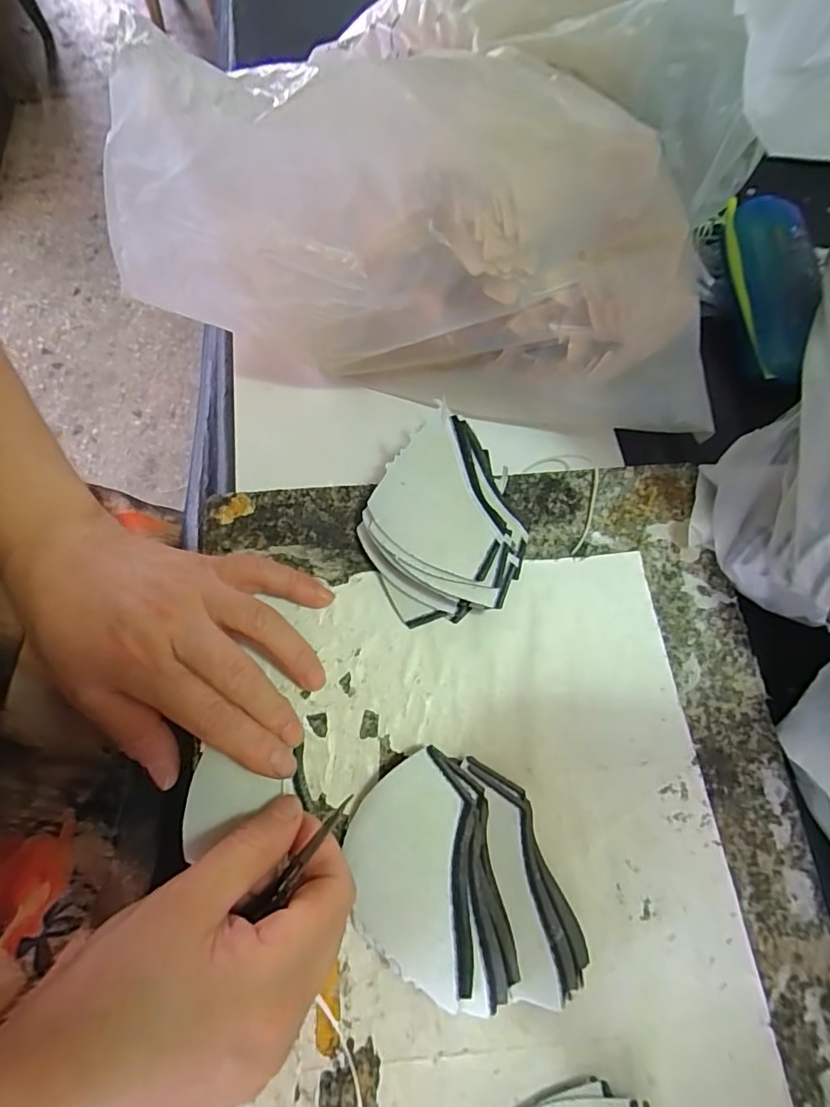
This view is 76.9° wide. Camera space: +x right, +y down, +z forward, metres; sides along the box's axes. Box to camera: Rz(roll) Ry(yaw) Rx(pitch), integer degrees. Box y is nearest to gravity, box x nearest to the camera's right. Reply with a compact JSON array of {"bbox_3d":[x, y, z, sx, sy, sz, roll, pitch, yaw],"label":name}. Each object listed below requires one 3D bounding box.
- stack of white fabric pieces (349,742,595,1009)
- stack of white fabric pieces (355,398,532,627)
[{"bbox_3d":[0.019,0.148,0.236,0.085,0.026,0.107,-20,73,-8],"label":"stack of white fabric pieces"},{"bbox_3d":[0.013,-0.017,0.291,0.081,0.029,0.104,-20,73,-8],"label":"stack of white fabric pieces"}]

